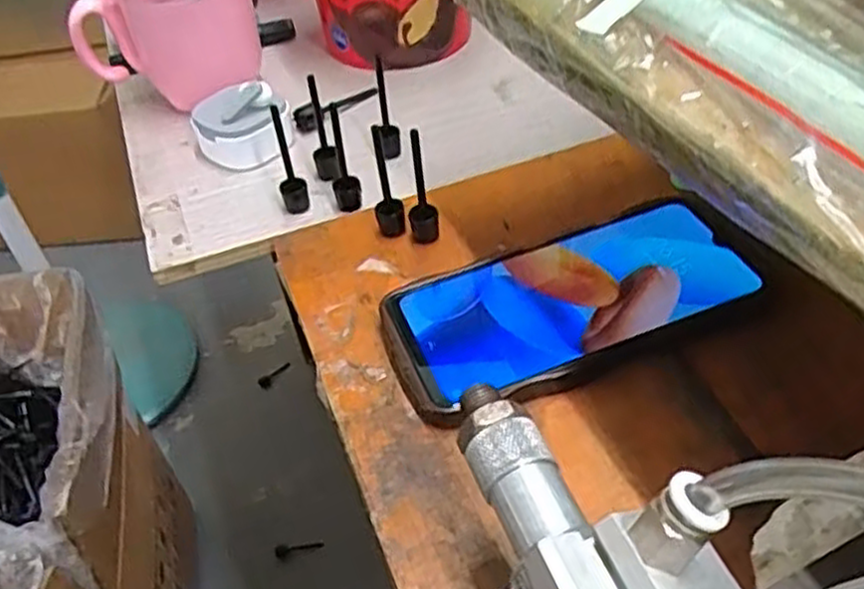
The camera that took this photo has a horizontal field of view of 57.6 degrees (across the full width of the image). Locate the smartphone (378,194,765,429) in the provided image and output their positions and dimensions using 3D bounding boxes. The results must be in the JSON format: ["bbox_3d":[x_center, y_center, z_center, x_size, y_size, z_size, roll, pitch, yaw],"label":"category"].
[{"bbox_3d":[0.061,0.004,0.357,0.162,0.018,0.075,-18,45,-11],"label":"smartphone"}]

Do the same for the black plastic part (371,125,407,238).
[{"bbox_3d":[-0.023,-0.054,0.395,0.014,0.060,0.014,-10,44,-3],"label":"black plastic part"}]

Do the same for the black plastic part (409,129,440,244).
[{"bbox_3d":[-0.005,-0.051,0.387,0.014,0.063,0.011,-6,44,0],"label":"black plastic part"}]

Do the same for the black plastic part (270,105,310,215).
[{"bbox_3d":[-0.078,-0.071,0.424,0.014,0.064,0.013,-13,45,-7],"label":"black plastic part"}]

